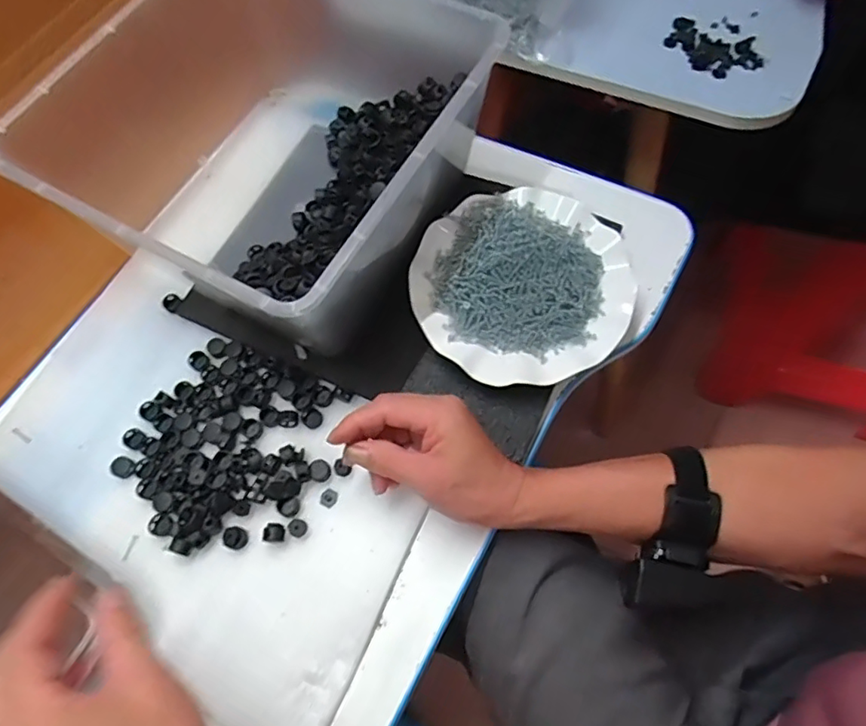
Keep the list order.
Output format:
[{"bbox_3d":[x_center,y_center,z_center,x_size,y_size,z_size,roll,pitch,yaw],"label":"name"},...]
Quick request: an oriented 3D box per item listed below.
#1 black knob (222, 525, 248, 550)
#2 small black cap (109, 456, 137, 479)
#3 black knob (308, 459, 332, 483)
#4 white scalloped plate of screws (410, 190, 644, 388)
[{"bbox_3d":[-0.151,0.132,0.435,0.018,0.007,0.016,35,73,18],"label":"black knob"},{"bbox_3d":[-0.255,0.086,0.469,0.020,0.004,0.016,25,70,15],"label":"small black cap"},{"bbox_3d":[-0.091,0.086,0.458,0.017,0.007,0.017,-2,65,4],"label":"black knob"},{"bbox_3d":[0.077,-0.068,0.484,0.182,0.045,0.176,-2,65,4],"label":"white scalloped plate of screws"}]

